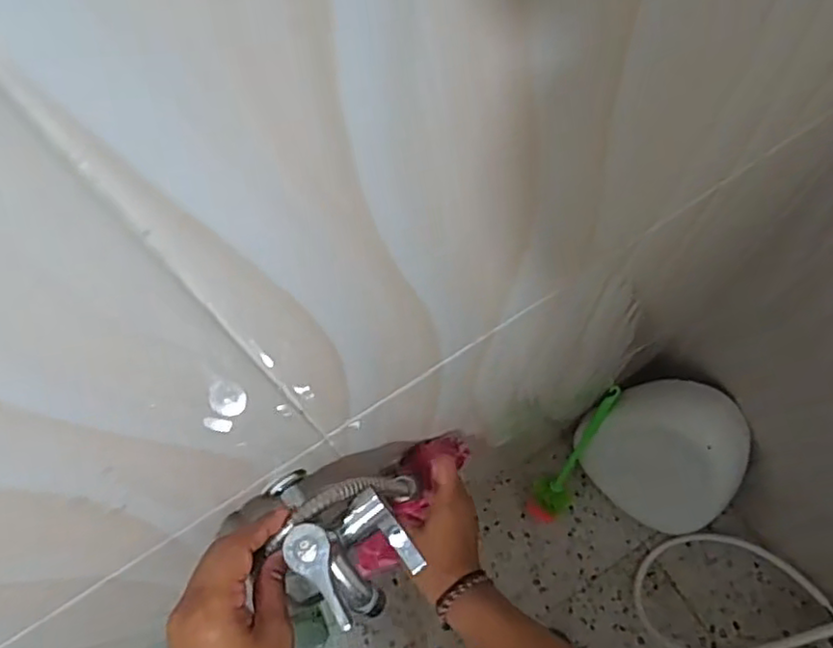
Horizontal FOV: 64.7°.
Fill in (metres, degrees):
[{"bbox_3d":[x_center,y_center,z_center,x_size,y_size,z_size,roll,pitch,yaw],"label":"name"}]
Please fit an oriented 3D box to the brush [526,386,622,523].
[{"bbox_3d":[0.304,0.239,1.242,0.075,0.342,0.078,27,33,13],"label":"brush"}]

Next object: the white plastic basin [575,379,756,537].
[{"bbox_3d":[0.439,0.230,1.173,0.262,0.356,0.100,36,49,13],"label":"white plastic basin"}]

